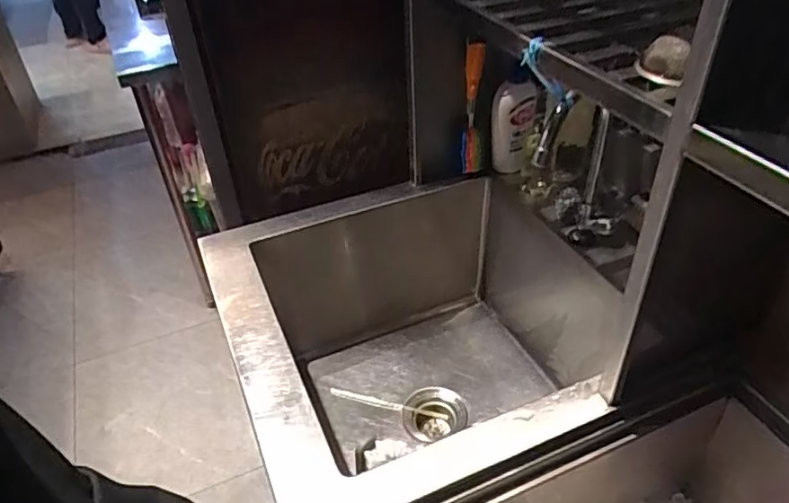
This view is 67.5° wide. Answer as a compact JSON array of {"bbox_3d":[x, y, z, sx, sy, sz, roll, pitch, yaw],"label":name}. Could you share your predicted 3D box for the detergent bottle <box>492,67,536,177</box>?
[{"bbox_3d":[0.207,-0.226,1.037,0.071,0.188,0.052,3,39,8],"label":"detergent bottle"}]

